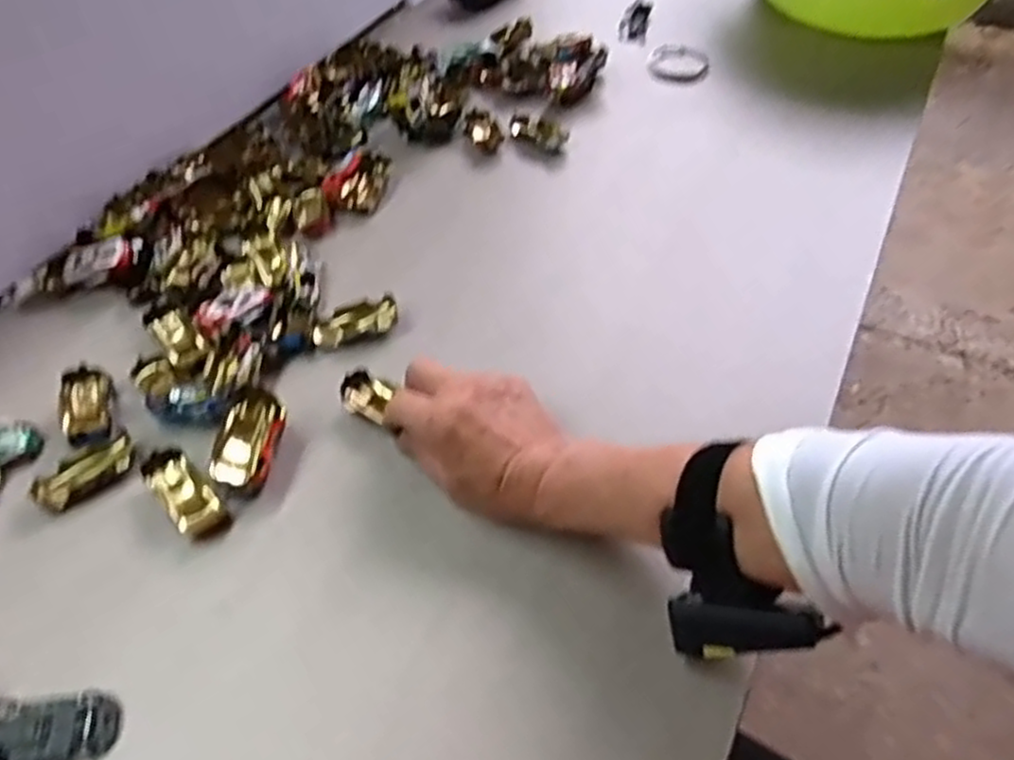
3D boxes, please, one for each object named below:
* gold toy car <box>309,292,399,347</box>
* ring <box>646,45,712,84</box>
[{"bbox_3d":[-0.110,-0.042,0.551,0.062,0.016,0.028,-16,52,-13],"label":"gold toy car"},{"bbox_3d":[0.183,-0.336,0.802,0.065,0.011,0.069,0,50,0],"label":"ring"}]

